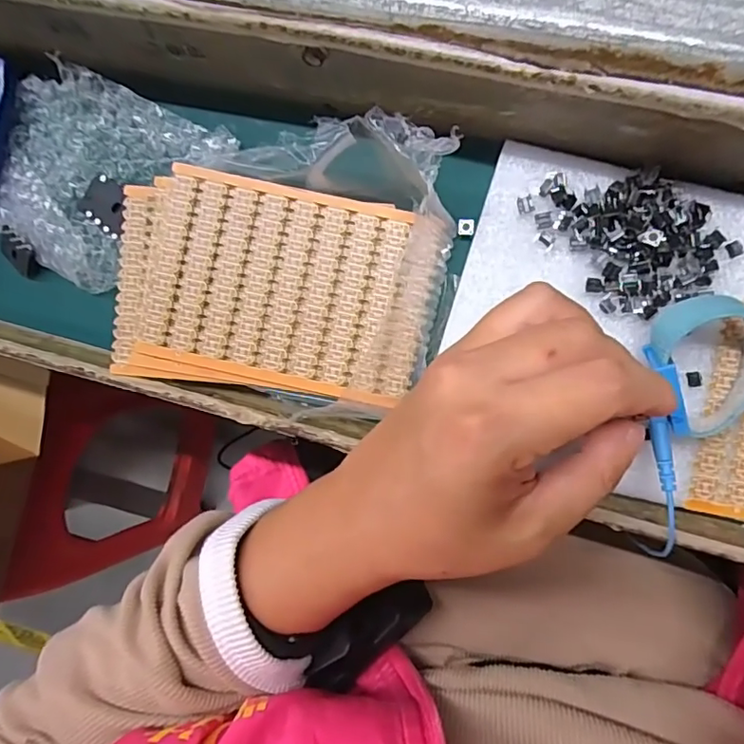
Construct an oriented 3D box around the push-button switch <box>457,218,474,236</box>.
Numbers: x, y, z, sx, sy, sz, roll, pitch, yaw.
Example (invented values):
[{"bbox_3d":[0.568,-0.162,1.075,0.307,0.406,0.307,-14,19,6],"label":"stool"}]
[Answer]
[{"bbox_3d":[0.041,-0.063,0.237,0.007,0.004,0.007,4,91,7],"label":"push-button switch"}]

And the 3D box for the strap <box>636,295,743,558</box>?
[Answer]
[{"bbox_3d":[0.113,0.019,0.204,0.048,0.019,0.096,29,94,6],"label":"strap"}]

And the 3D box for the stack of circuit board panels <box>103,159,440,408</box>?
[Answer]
[{"bbox_3d":[-0.044,-0.036,0.242,0.141,0.010,0.091,11,92,7],"label":"stack of circuit board panels"}]

